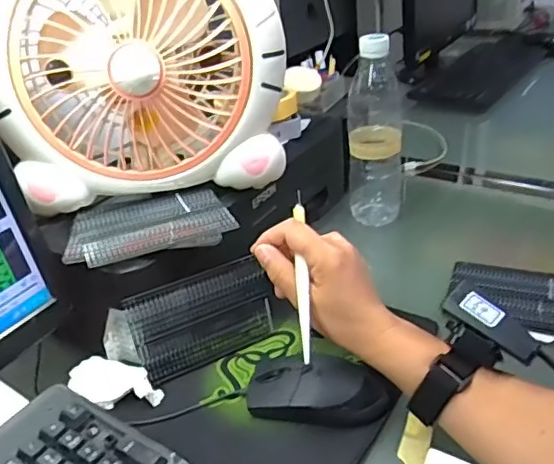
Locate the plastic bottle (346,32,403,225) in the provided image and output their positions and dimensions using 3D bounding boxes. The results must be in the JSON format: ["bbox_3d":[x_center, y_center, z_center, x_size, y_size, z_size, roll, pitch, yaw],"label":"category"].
[{"bbox_3d":[0.121,-0.117,0.695,0.063,0.240,0.058,-1,30,8],"label":"plastic bottle"}]

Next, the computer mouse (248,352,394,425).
[{"bbox_3d":[0.032,0.128,0.464,0.116,0.034,0.052,2,31,12],"label":"computer mouse"}]

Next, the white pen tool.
[{"bbox_3d":[0.020,0.029,0.443,0.010,0.006,0.150,-3,57,4],"label":"white pen tool"}]

